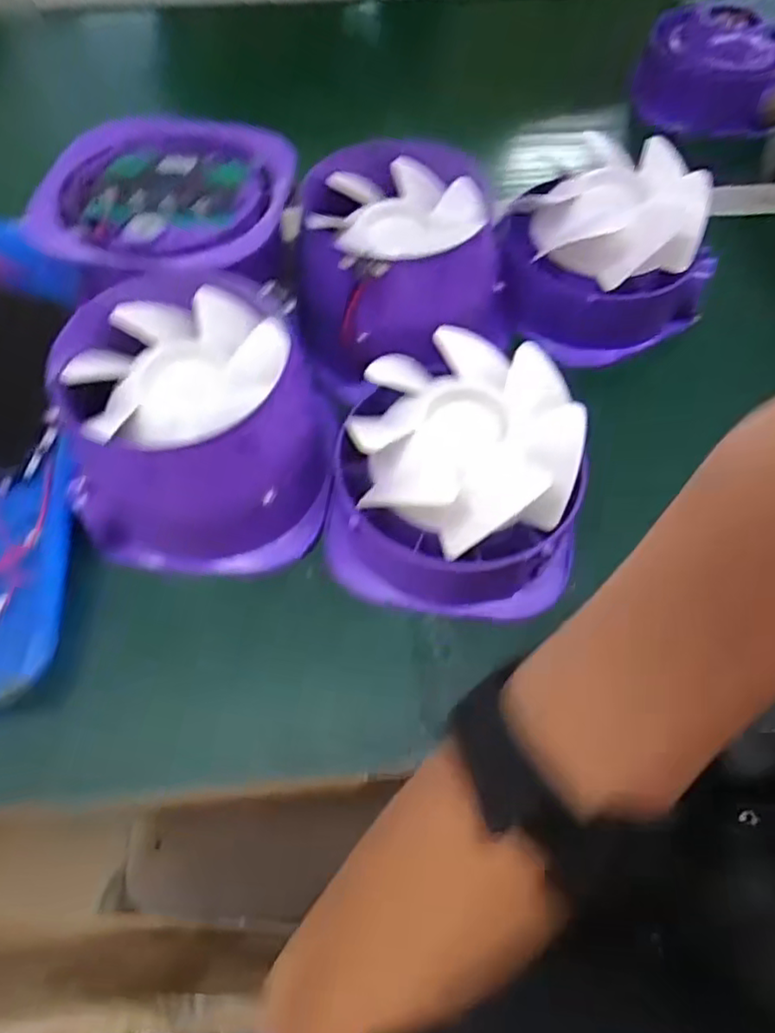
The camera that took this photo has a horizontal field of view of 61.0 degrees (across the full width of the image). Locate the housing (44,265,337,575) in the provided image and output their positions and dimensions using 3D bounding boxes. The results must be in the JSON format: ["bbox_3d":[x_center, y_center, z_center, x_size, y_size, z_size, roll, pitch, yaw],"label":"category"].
[{"bbox_3d":[-0.096,-0.047,0.349,0.128,0.094,0.130,1,58,-1],"label":"housing"}]

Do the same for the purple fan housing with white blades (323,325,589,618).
[{"bbox_3d":[0.033,-0.022,0.341,0.120,0.082,0.126,6,58,3],"label":"purple fan housing with white blades"}]

